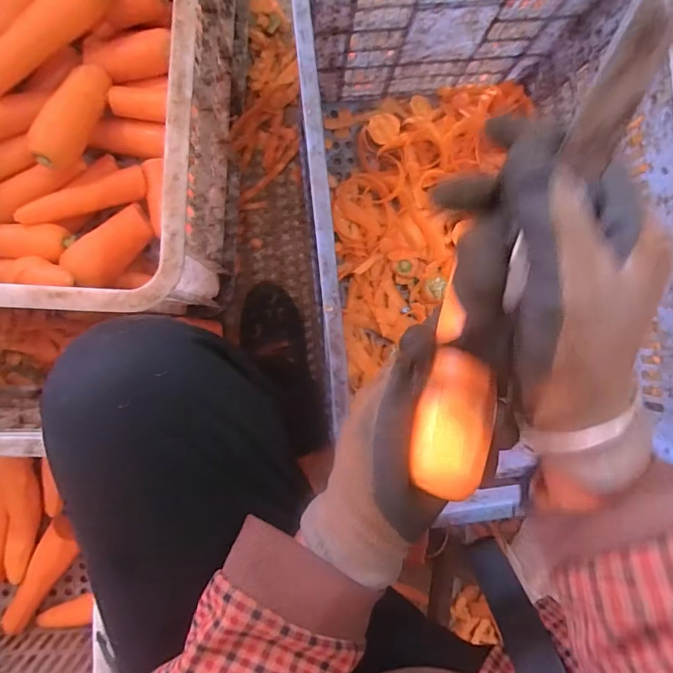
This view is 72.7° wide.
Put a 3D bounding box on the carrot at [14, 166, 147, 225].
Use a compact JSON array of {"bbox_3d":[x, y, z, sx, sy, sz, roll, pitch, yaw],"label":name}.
[{"bbox_3d":[-0.299,-0.168,0.549,0.150,0.033,0.031,-32,94,-29],"label":"carrot"}]

